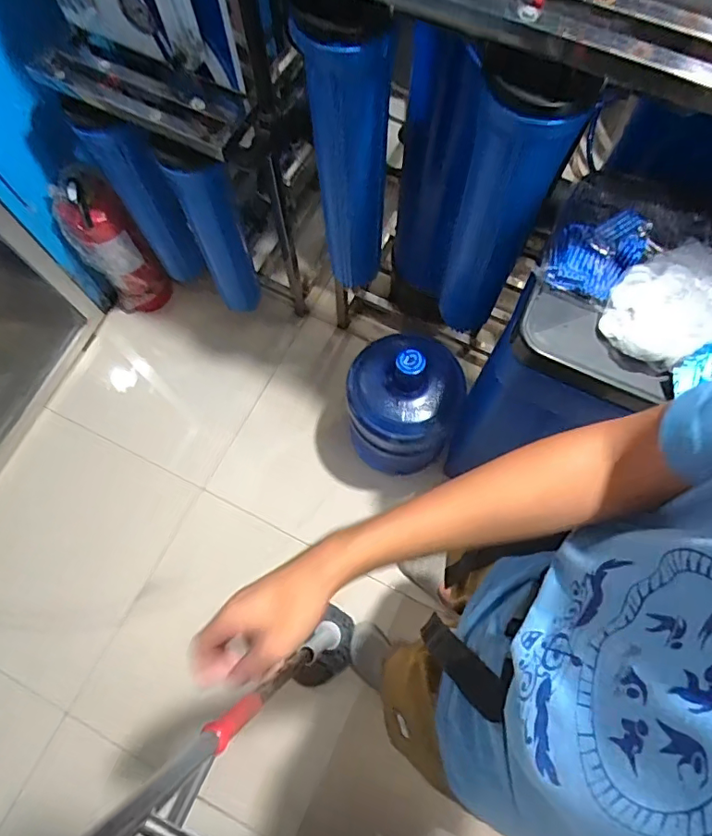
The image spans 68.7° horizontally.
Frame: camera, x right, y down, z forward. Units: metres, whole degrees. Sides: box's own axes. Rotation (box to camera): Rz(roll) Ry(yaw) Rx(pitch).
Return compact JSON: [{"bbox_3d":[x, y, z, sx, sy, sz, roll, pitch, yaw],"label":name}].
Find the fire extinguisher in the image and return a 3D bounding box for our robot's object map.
[{"bbox_3d":[-0.644,-0.455,1.383,0.163,0.447,0.152,0,72,0],"label":"fire extinguisher"}]

